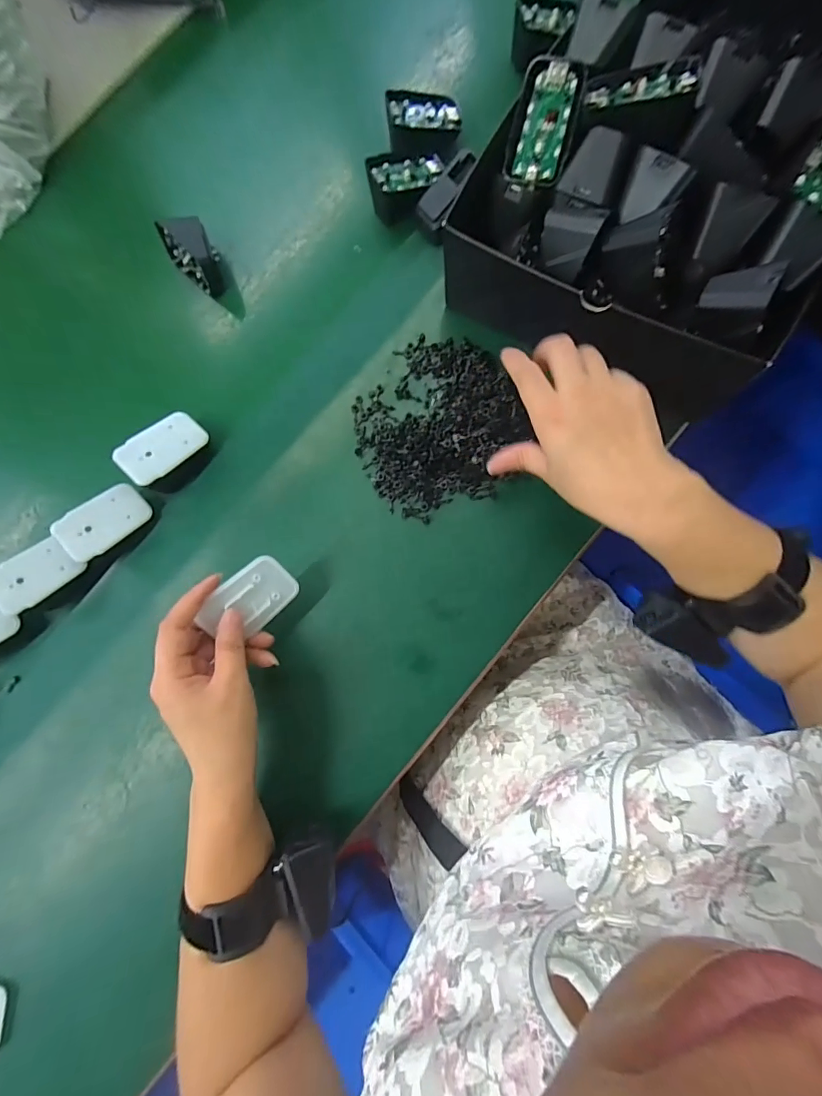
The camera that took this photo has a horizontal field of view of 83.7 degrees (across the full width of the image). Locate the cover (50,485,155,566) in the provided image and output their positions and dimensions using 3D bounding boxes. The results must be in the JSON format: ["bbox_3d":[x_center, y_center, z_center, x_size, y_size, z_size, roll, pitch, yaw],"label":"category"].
[{"bbox_3d":[-0.260,-0.023,0.388,0.041,0.008,0.070,49,65,-5],"label":"cover"}]

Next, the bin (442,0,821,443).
[{"bbox_3d":[0.225,-0.298,0.346,0.247,0.119,0.366,40,87,9],"label":"bin"}]

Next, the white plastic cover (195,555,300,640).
[{"bbox_3d":[-0.119,0.039,0.336,0.067,0.008,0.045,-43,119,-8],"label":"white plastic cover"}]

